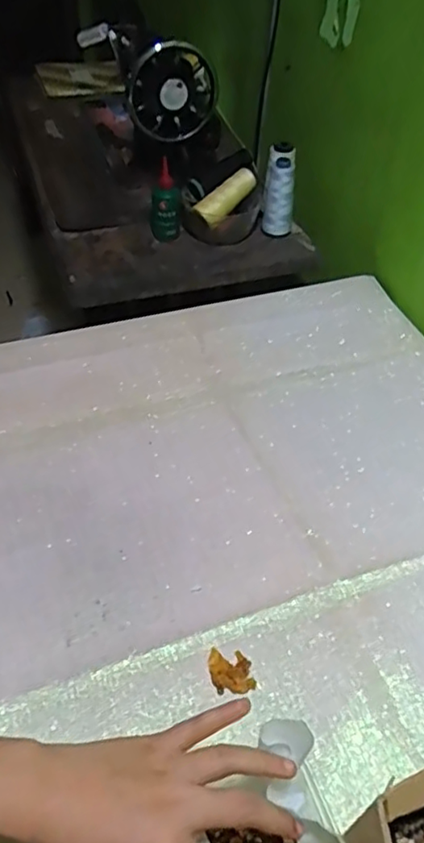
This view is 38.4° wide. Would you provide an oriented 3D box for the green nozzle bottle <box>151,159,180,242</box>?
[{"bbox_3d":[-0.069,-0.324,0.905,0.044,0.135,0.033,-5,47,-4],"label":"green nozzle bottle"}]

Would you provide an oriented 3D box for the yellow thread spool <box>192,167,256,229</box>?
[{"bbox_3d":[0.022,-0.340,0.926,0.107,0.041,0.034,-43,56,-7],"label":"yellow thread spool"}]

